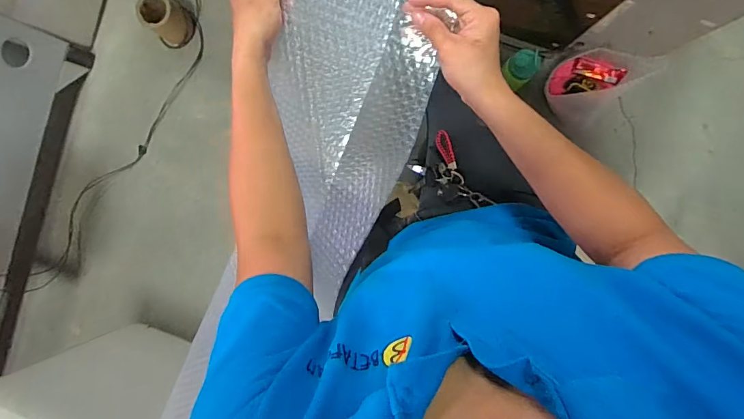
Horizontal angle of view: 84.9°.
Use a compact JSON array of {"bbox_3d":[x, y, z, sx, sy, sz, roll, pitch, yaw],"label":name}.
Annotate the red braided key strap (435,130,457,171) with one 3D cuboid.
[{"bbox_3d":[0.107,-0.085,0.587,0.019,0.009,0.079,-15,52,6],"label":"red braided key strap"}]

